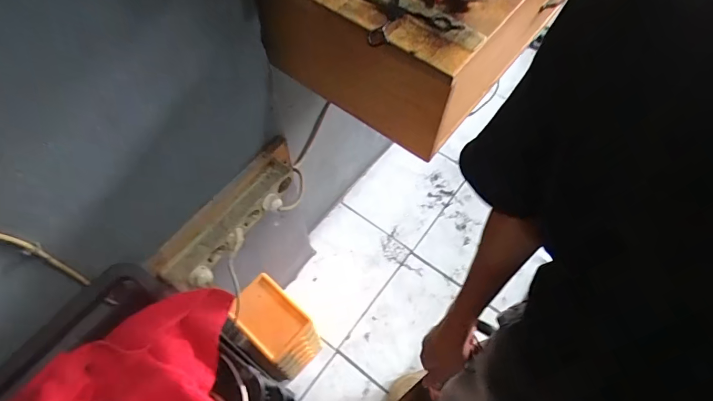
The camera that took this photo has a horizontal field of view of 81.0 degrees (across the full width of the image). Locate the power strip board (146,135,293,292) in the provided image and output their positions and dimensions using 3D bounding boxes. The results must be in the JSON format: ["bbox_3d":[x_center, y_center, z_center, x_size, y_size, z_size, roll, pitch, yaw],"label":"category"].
[{"bbox_3d":[-0.212,0.023,0.731,0.075,0.069,0.305,33,65,16],"label":"power strip board"}]

